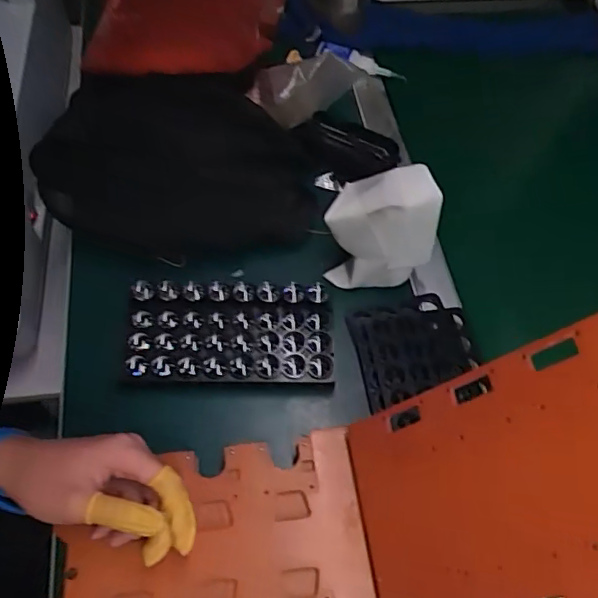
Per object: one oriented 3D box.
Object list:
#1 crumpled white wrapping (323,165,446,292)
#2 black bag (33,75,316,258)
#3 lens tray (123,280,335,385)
[{"bbox_3d":[0.078,-0.069,0.548,0.101,0.113,0.067,6,60,1],"label":"crumpled white wrapping"},{"bbox_3d":[-0.134,-0.157,0.622,0.292,0.044,0.212,3,60,-1],"label":"black bag"},{"bbox_3d":[-0.064,0.032,0.531,0.187,0.033,0.094,0,60,-2],"label":"lens tray"}]

